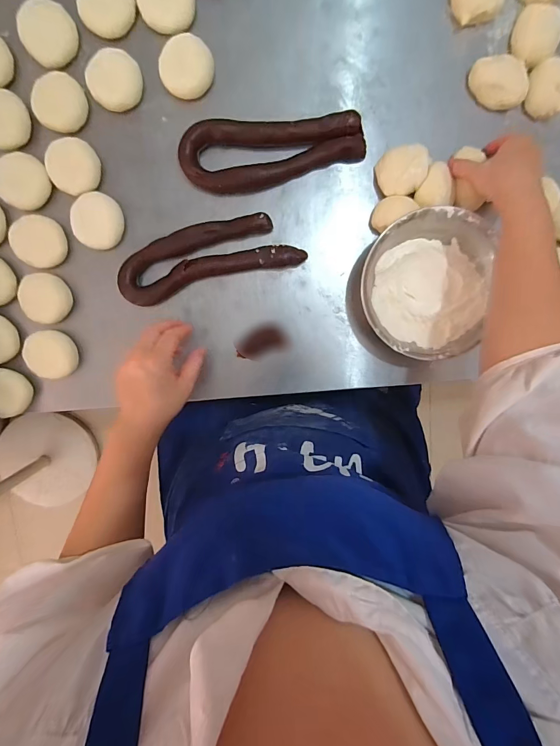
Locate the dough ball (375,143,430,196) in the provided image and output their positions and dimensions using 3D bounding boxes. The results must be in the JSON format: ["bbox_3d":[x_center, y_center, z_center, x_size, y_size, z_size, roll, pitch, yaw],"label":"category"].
[{"bbox_3d":[0.164,-0.271,0.488,0.062,0.034,0.060,0,97,0],"label":"dough ball"}]

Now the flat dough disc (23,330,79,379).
[{"bbox_3d":[-0.322,-0.026,0.512,0.064,0.028,0.065,0,97,0],"label":"flat dough disc"}]

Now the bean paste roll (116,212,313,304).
[{"bbox_3d":[-0.097,-0.159,0.499,0.243,0.023,0.078,-15,97,1],"label":"bean paste roll"}]

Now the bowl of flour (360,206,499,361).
[{"bbox_3d":[0.199,-0.117,0.495,0.180,0.050,0.188,0,97,0],"label":"bowl of flour"}]

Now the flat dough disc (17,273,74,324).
[{"bbox_3d":[-0.324,-0.103,0.505,0.064,0.022,0.066,0,97,0],"label":"flat dough disc"}]

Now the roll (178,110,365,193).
[{"bbox_3d":[-0.009,-0.288,0.482,0.237,0.032,0.080,-5,97,0],"label":"roll"}]

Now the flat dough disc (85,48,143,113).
[{"bbox_3d":[-0.209,-0.371,0.462,0.067,0.016,0.060,-35,96,4],"label":"flat dough disc"}]

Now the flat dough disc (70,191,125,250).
[{"bbox_3d":[-0.245,-0.203,0.488,0.062,0.023,0.068,0,97,0],"label":"flat dough disc"}]

